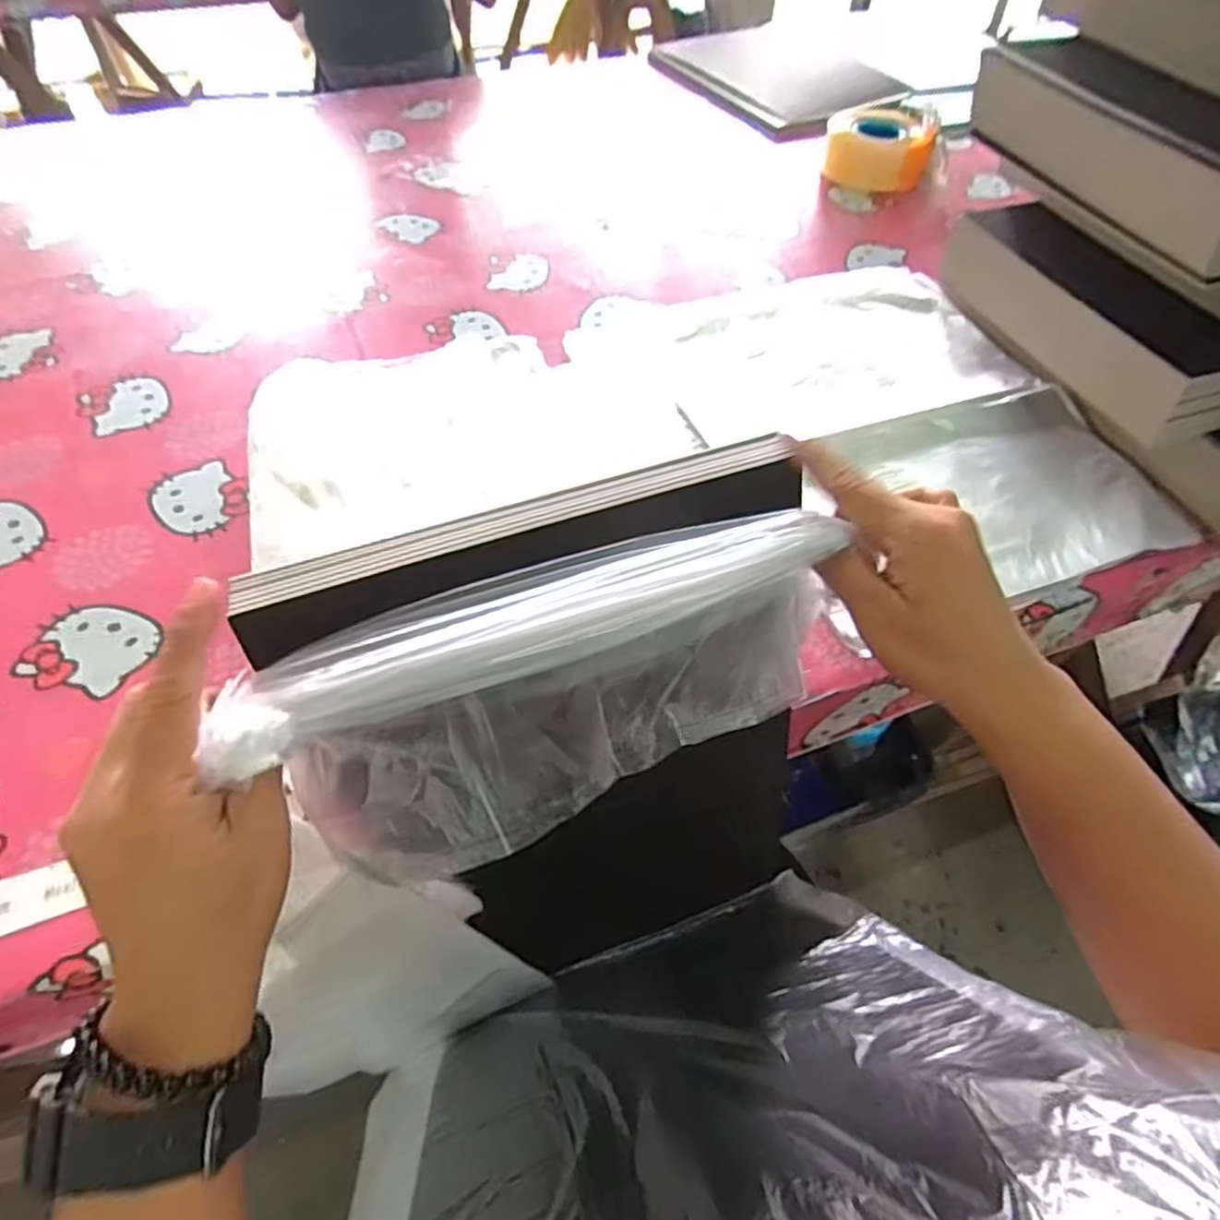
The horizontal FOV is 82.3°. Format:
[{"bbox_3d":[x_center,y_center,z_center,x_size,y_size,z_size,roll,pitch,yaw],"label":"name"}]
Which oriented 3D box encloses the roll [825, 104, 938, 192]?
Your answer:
[{"bbox_3d":[0.347,-0.597,0.906,0.133,0.063,0.116,14,56,9],"label":"roll"}]

